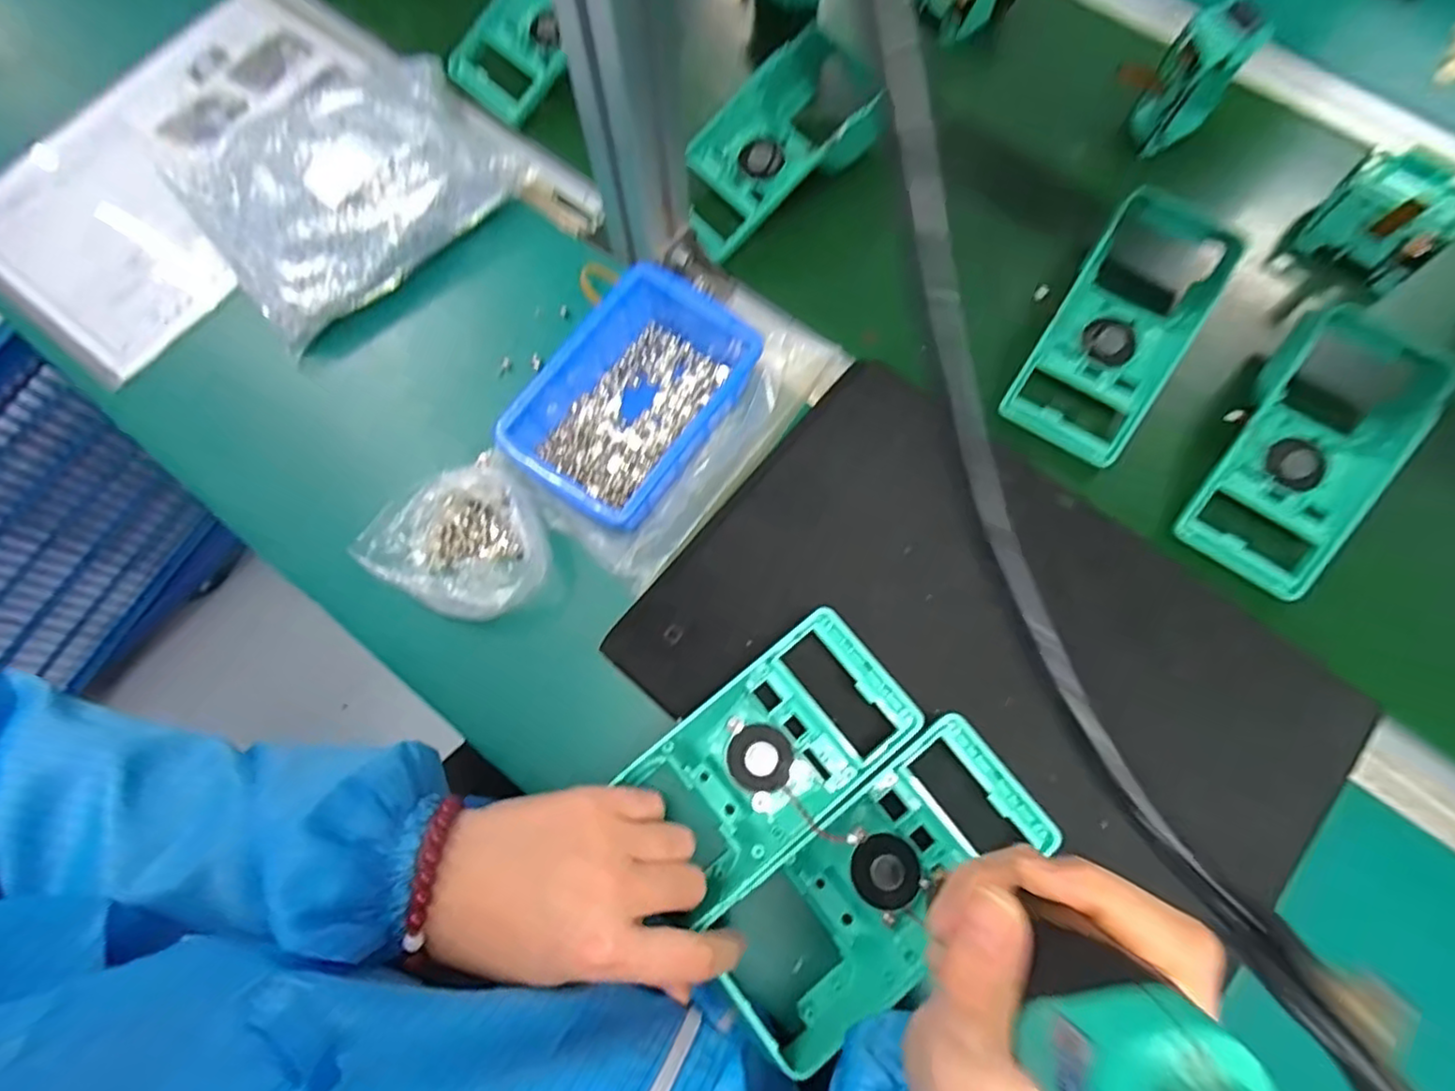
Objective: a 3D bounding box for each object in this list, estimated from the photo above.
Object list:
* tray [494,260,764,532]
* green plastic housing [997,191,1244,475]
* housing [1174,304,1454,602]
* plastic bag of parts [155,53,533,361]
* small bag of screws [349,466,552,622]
[{"bbox_3d":[-0.054,-0.094,0.409,0.098,0.049,0.159,35,78,10],"label":"tray"},{"bbox_3d":[0.264,-0.155,0.434,0.088,0.047,0.195,29,77,9],"label":"green plastic housing"},{"bbox_3d":[0.368,-0.070,0.409,0.087,0.047,0.198,34,77,10],"label":"housing"},{"bbox_3d":[-0.271,-0.267,0.467,0.208,0.052,0.178,-37,77,-9],"label":"plastic bag of parts"},{"bbox_3d":[-0.155,-0.001,0.395,0.103,0.045,0.088,32,77,9],"label":"small bag of screws"}]

